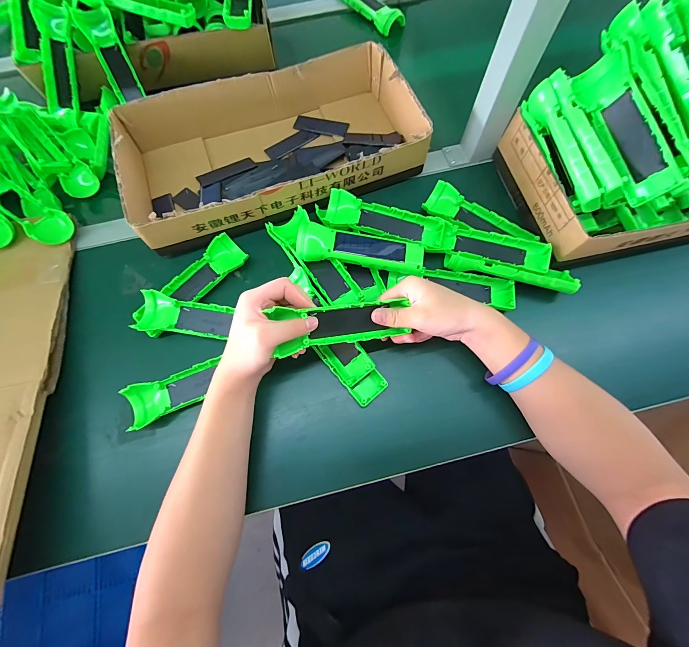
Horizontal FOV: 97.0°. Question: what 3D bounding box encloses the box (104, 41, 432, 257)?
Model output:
[{"bbox_3d":[-0.102,-0.262,0.440,0.397,0.070,0.228,-20,72,-5],"label":"box"}]

